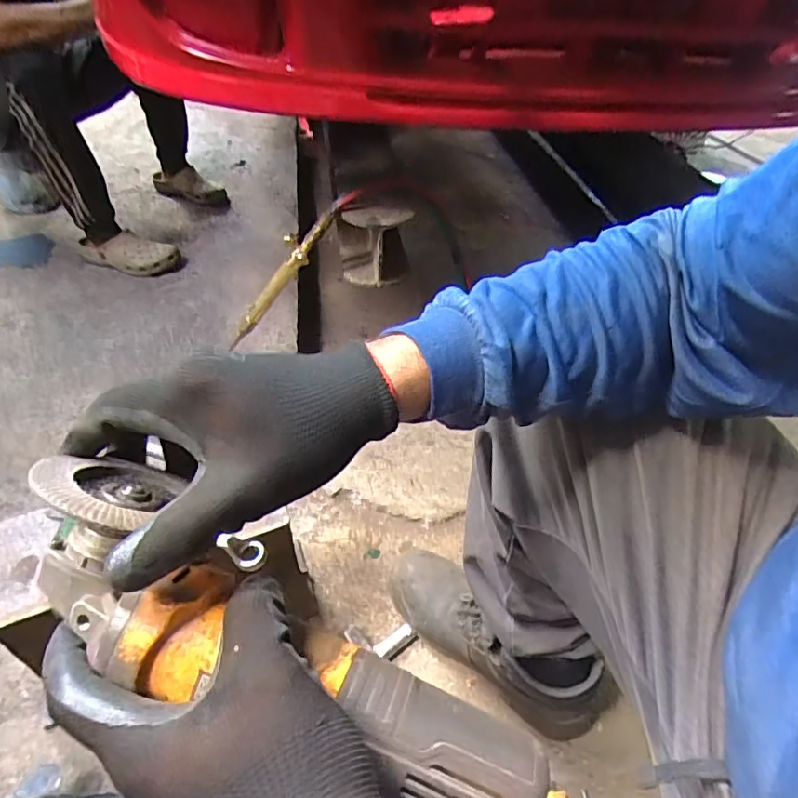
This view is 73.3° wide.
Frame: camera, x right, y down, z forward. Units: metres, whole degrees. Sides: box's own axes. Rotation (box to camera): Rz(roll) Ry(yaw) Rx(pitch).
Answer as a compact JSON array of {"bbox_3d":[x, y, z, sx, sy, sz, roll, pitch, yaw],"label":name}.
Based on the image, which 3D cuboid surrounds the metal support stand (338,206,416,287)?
[{"bbox_3d":[-0.045,-0.290,0.993,0.129,0.142,0.113,-3,44,-7],"label":"metal support stand"}]

